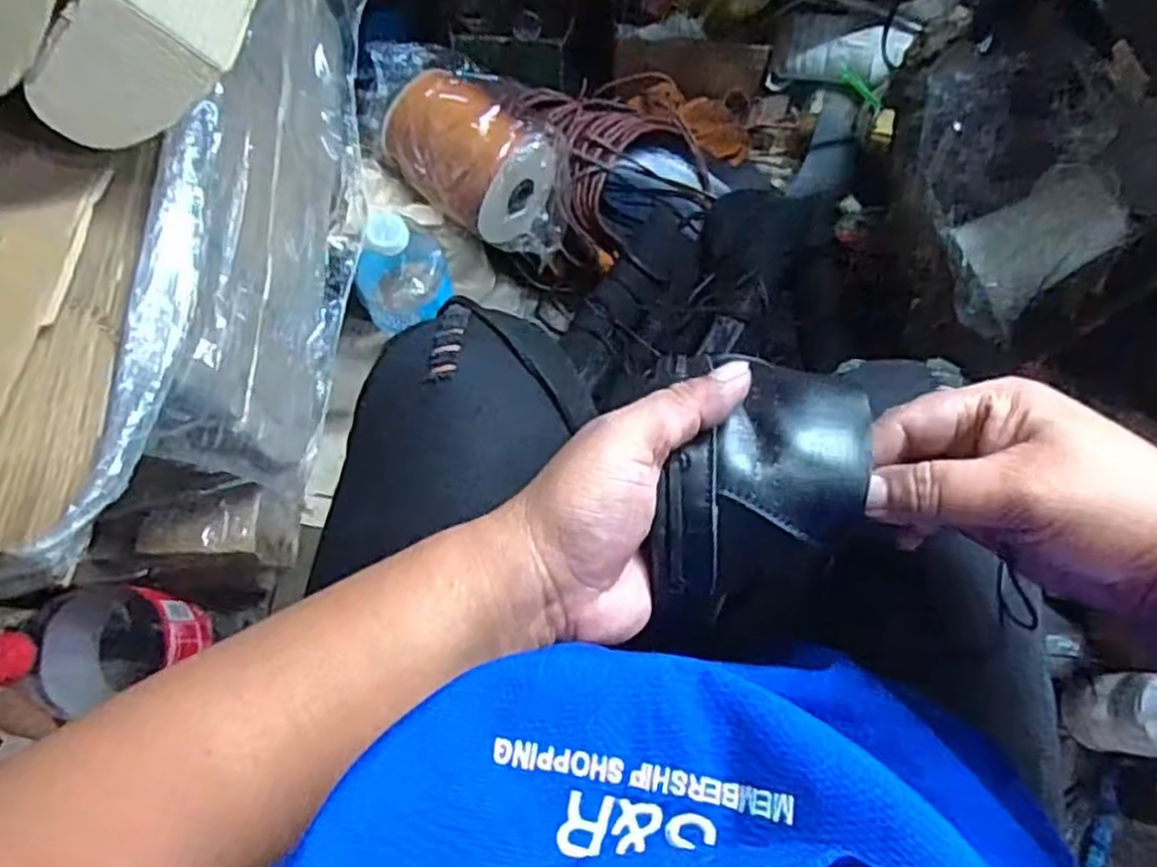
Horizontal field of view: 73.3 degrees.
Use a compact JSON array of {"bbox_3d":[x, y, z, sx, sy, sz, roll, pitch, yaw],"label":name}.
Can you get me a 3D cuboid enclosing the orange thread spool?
[{"bbox_3d":[-0.106,-0.265,0.743,0.107,0.106,0.157,-42,78,-12],"label":"orange thread spool"}]

